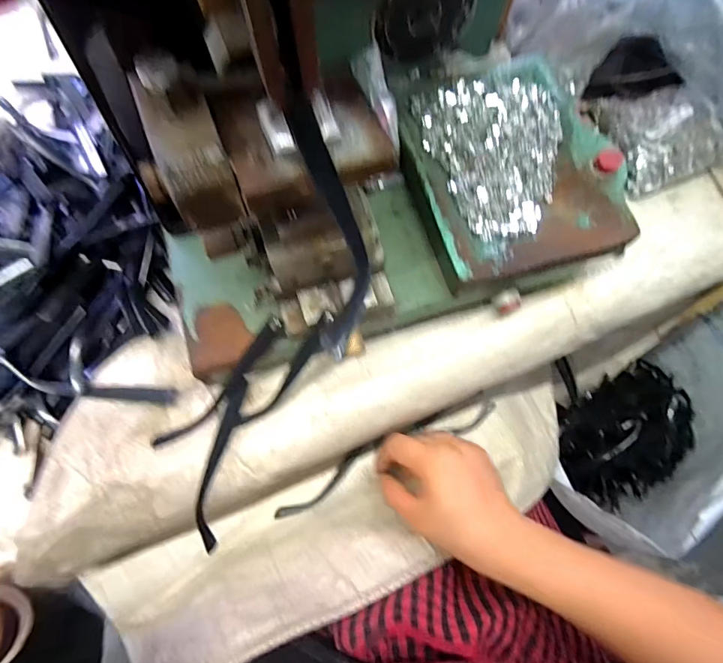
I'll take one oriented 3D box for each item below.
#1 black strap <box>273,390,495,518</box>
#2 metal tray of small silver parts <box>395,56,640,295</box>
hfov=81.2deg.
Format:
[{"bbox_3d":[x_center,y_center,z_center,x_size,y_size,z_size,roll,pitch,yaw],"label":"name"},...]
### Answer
[{"bbox_3d":[0.028,0.131,0.459,0.257,0.019,0.035,-23,76,-9],"label":"black strap"},{"bbox_3d":[0.121,-0.139,0.359,0.164,0.030,0.196,-16,75,-5],"label":"metal tray of small silver parts"}]

